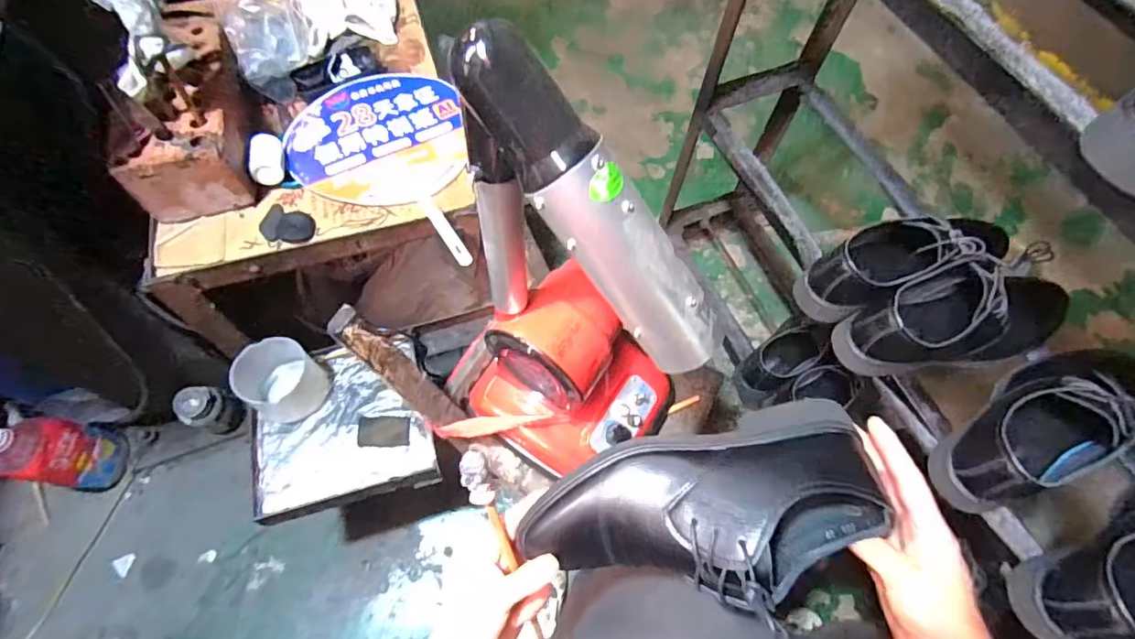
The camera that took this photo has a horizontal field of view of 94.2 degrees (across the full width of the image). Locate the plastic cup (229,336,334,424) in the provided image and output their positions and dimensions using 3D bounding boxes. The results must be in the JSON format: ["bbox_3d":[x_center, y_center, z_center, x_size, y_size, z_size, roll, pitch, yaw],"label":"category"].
[{"bbox_3d":[-0.369,0.080,0.687,0.088,0.090,0.091,1,63,-3],"label":"plastic cup"}]

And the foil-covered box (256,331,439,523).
[{"bbox_3d":[-0.299,0.135,0.702,0.214,0.032,0.208,-13,64,-10],"label":"foil-covered box"}]

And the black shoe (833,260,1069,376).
[{"bbox_3d":[0.450,-0.005,0.593,0.258,0.109,0.105,-11,64,-9],"label":"black shoe"}]

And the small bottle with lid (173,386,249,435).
[{"bbox_3d":[-0.582,0.150,0.869,0.062,0.113,0.066,1,63,-3],"label":"small bottle with lid"}]

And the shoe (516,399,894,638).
[{"bbox_3d":[0.092,0.139,0.387,0.249,0.090,0.124,-11,63,4],"label":"shoe"}]

